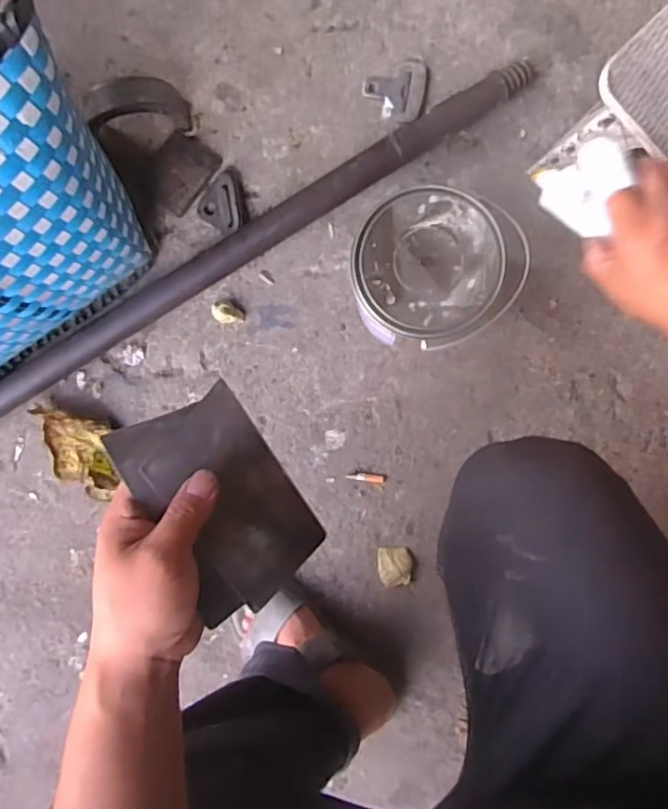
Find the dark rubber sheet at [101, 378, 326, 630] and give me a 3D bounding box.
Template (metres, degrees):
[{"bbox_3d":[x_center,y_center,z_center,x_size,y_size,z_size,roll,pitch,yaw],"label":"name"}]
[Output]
[{"bbox_3d":[-0.066,0.062,0.373,0.091,0.005,0.140,-34,109,-29],"label":"dark rubber sheet"}]

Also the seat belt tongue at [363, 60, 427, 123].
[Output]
[{"bbox_3d":[0.077,-0.395,0.747,0.077,0.004,0.072,1,93,5],"label":"seat belt tongue"}]

